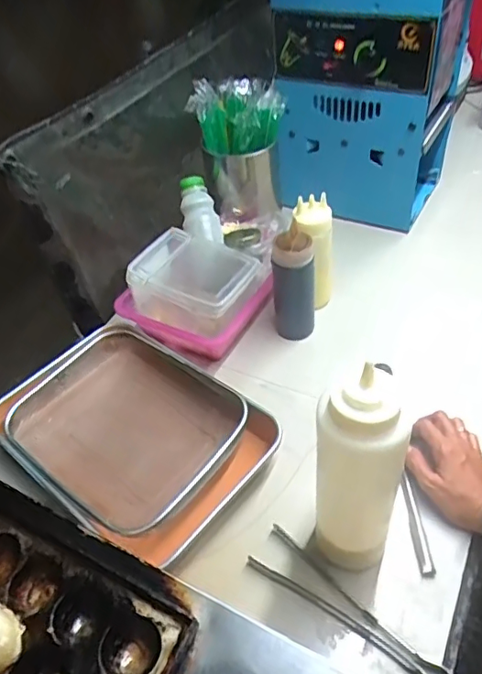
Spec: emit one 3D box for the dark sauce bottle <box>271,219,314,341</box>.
[{"bbox_3d":[0.077,-0.076,0.773,0.057,0.164,0.060,0,45,6],"label":"dark sauce bottle"}]

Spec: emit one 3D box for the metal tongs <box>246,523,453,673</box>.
[{"bbox_3d":[0.112,0.269,0.543,0.219,0.017,0.051,24,52,27],"label":"metal tongs"}]

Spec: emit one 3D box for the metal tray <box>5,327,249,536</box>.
[{"bbox_3d":[-0.156,0.113,0.709,0.268,0.042,0.228,27,53,29],"label":"metal tray"}]

